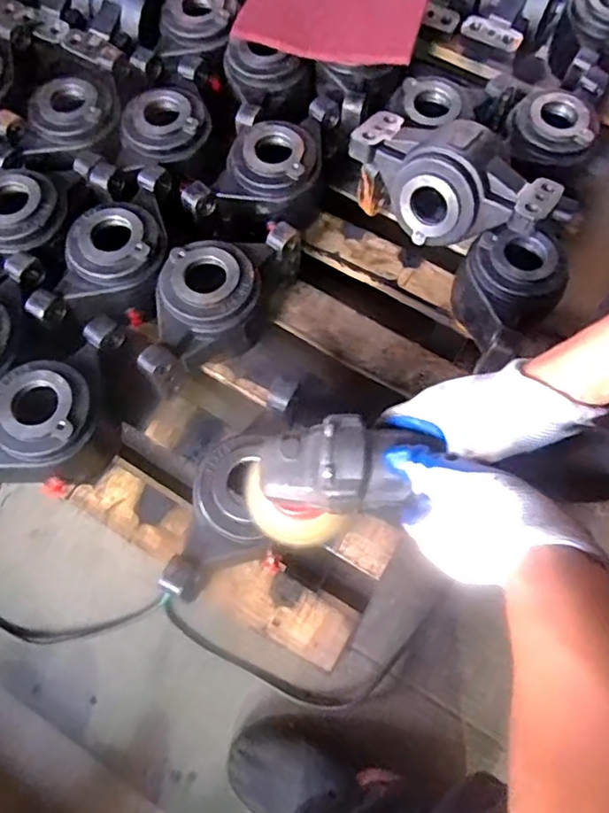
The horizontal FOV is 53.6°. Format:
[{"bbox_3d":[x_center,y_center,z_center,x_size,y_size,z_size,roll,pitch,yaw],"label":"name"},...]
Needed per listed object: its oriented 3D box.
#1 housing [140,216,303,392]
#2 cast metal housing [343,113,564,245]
[{"bbox_3d":[-0.096,-0.117,0.673,0.226,0.090,0.111,-39,73,-15],"label":"housing"},{"bbox_3d":[0.163,-0.257,0.681,0.232,0.097,0.118,26,70,10],"label":"cast metal housing"}]

